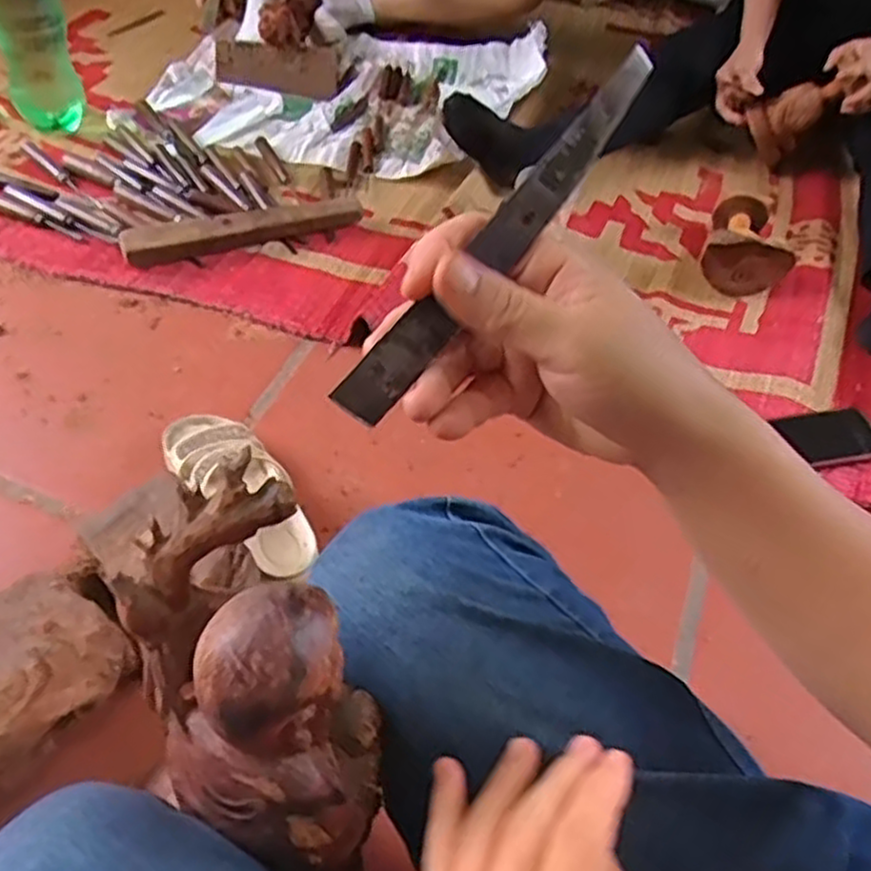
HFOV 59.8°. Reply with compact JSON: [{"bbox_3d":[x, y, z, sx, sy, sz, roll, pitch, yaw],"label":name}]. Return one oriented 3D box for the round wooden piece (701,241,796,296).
[{"bbox_3d":[0.436,-0.235,1.068,0.115,0.089,0.016,16,52,7],"label":"round wooden piece"}]

